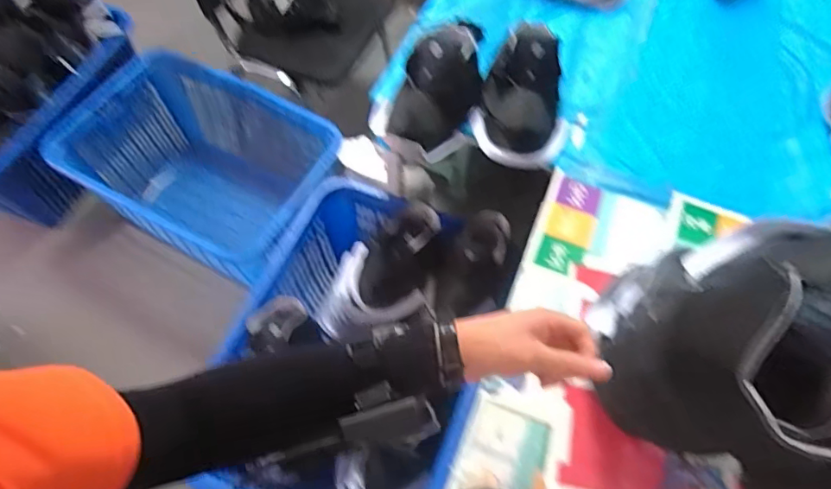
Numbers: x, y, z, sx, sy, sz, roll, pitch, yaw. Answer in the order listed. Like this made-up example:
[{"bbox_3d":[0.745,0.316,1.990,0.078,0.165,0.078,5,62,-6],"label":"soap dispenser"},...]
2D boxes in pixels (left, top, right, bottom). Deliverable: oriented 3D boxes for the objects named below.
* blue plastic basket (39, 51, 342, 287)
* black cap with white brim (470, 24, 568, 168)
[{"bbox_3d":[-0.618,-0.211,1.668,0.742,0.393,0.513,24,64,11],"label":"blue plastic basket"},{"bbox_3d":[0.220,-0.297,1.046,0.186,0.163,0.198,17,62,7],"label":"black cap with white brim"}]

